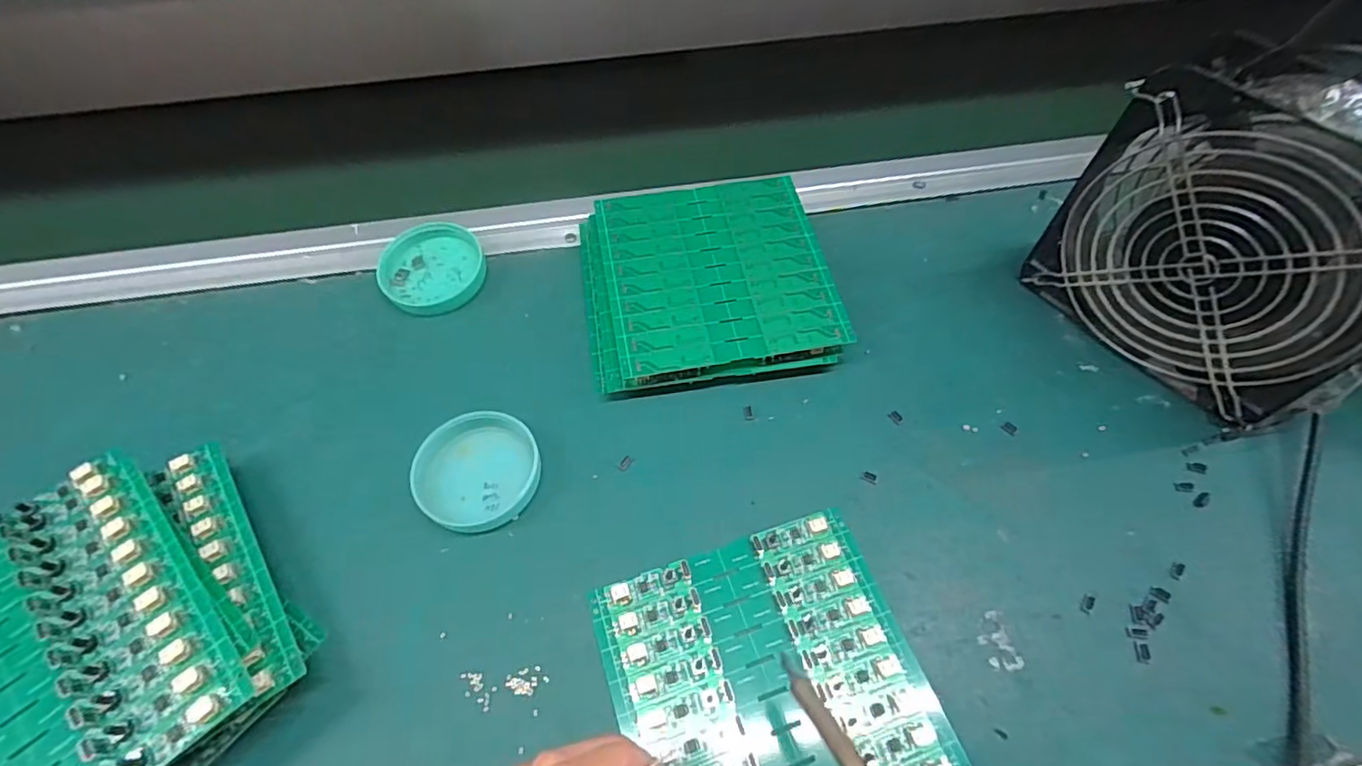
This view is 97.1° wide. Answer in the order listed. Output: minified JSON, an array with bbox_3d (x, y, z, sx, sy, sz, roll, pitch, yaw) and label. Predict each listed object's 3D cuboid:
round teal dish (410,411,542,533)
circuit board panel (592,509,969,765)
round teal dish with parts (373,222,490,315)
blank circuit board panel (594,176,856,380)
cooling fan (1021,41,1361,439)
[{"bbox_3d":[-0.109,0.046,0.322,0.062,0.010,0.064,0,58,0],"label":"round teal dish"},{"bbox_3d":[0.041,0.138,0.267,0.132,0.004,0.137,-16,58,-11],"label":"circuit board panel"},{"bbox_3d":[-0.164,-0.076,0.394,0.065,0.014,0.064,0,58,0],"label":"round teal dish with parts"},{"bbox_3d":[0.022,-0.072,0.374,0.134,0.004,0.137,-9,61,-6],"label":"blank circuit board panel"},{"bbox_3d":[0.287,-0.070,0.311,0.056,0.151,0.156,-31,63,-18],"label":"cooling fan"}]

